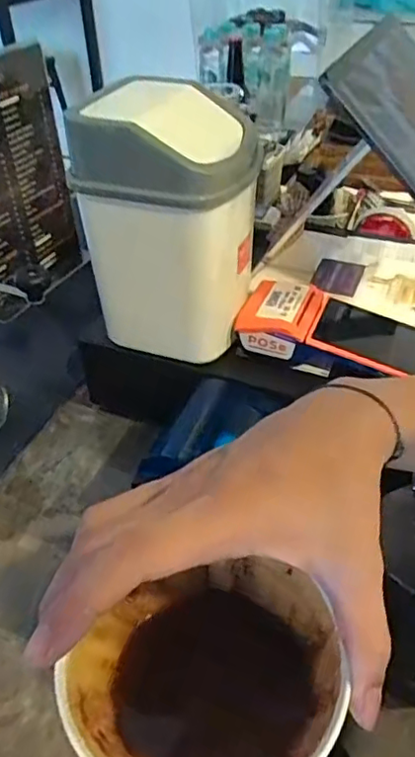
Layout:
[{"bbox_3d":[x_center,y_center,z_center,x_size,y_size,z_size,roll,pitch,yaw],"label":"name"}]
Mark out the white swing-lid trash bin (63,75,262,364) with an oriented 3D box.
[{"bbox_3d":[-0.031,-0.138,0.533,0.149,0.218,0.133,1,41,4],"label":"white swing-lid trash bin"}]

